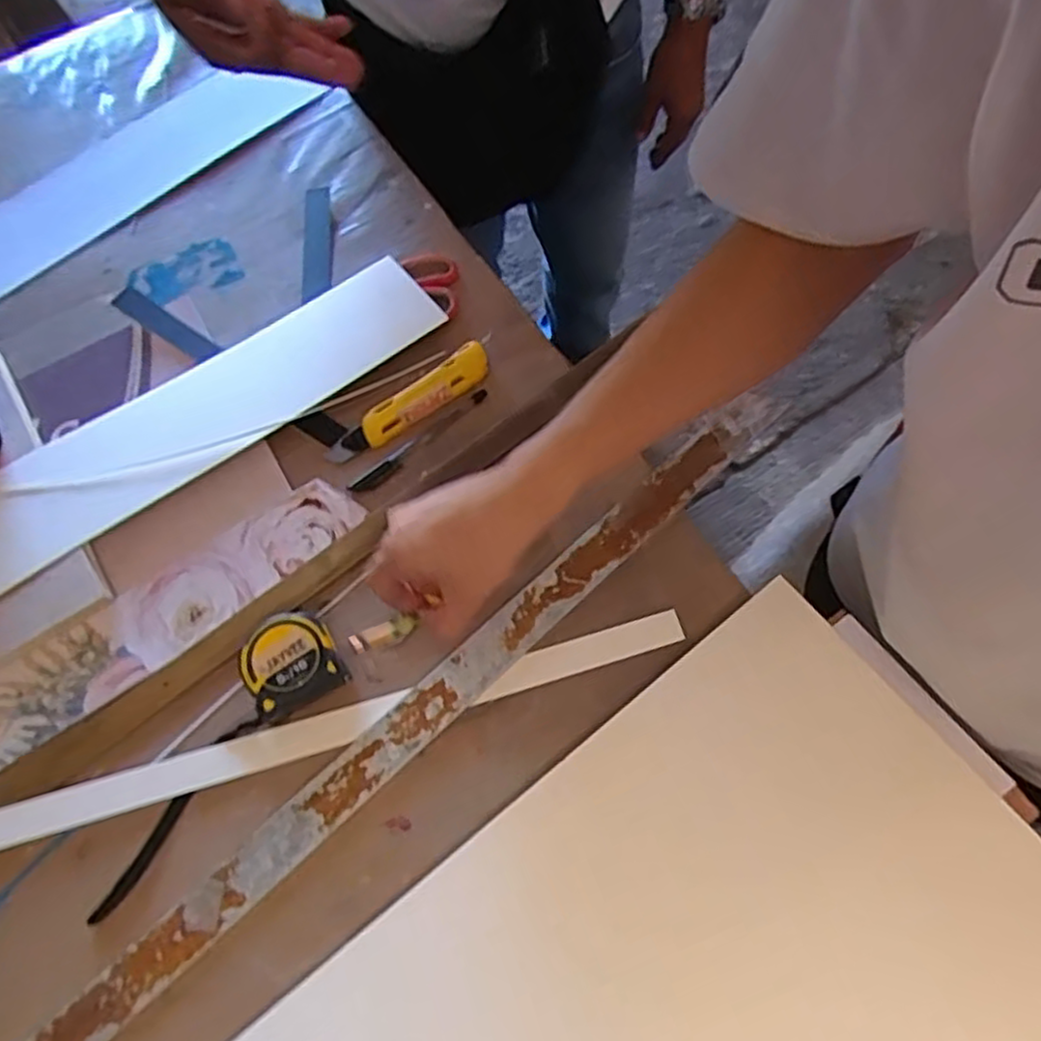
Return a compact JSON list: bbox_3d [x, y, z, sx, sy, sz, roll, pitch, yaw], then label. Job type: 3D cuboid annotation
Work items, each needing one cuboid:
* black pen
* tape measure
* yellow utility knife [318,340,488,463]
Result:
[{"bbox_3d":[-0.085,-0.067,0.632,0.144,0.006,0.016,-39,73,-13],"label":"black pen"},{"bbox_3d":[-0.168,0.105,0.544,0.066,0.035,0.062,-33,72,-11],"label":"tape measure"},{"bbox_3d":[-0.095,-0.101,0.631,0.161,0.013,0.038,-36,72,-12],"label":"yellow utility knife"}]

